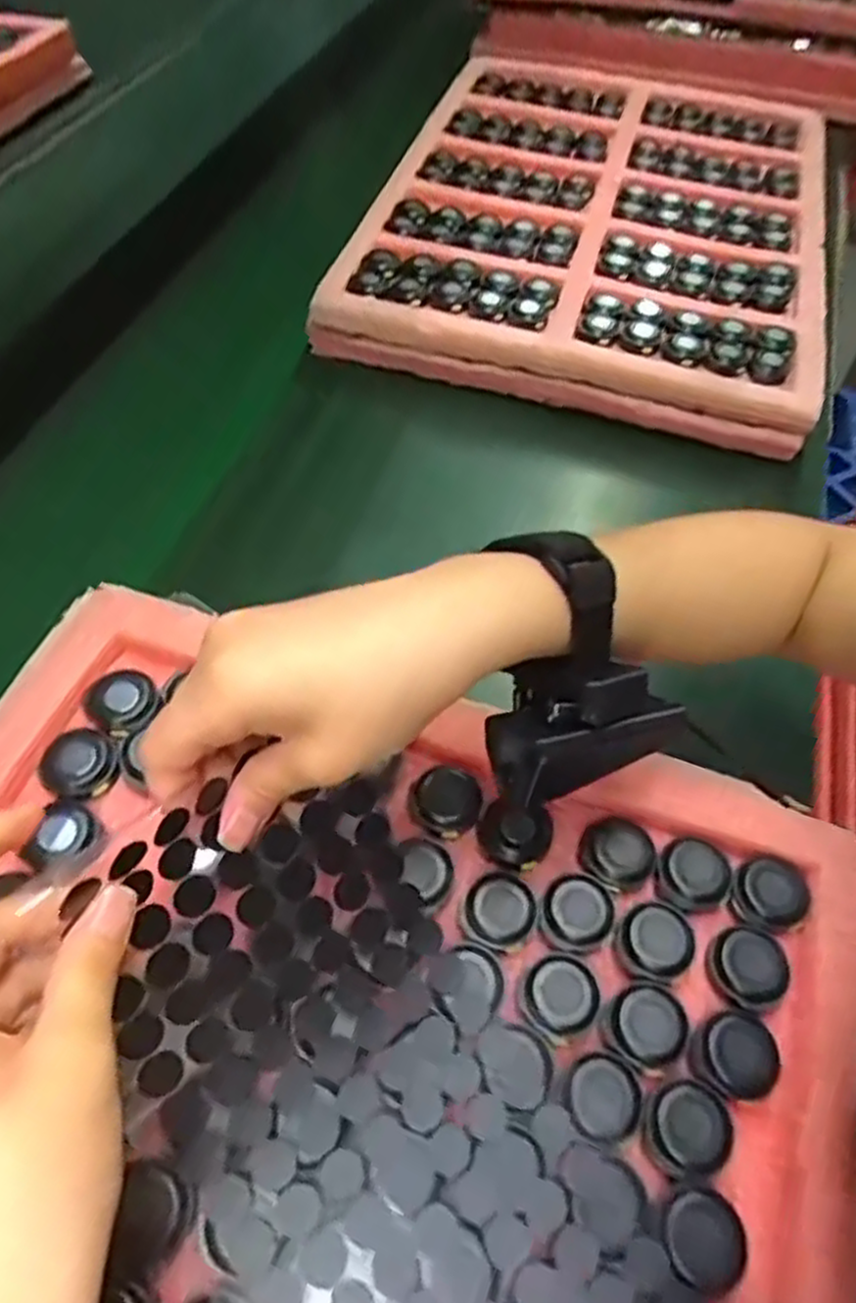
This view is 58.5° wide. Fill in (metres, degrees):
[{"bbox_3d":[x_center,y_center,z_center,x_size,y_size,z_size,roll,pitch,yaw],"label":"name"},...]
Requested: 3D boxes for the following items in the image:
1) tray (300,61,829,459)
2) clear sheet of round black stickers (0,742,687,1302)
[{"bbox_3d":[0.160,-0.406,0.683,0.365,0.041,0.513,16,60,7],"label":"tray"},{"bbox_3d":[-0.012,0.165,0.232,0.128,0.058,0.263,-29,74,-18],"label":"clear sheet of round black stickers"}]

